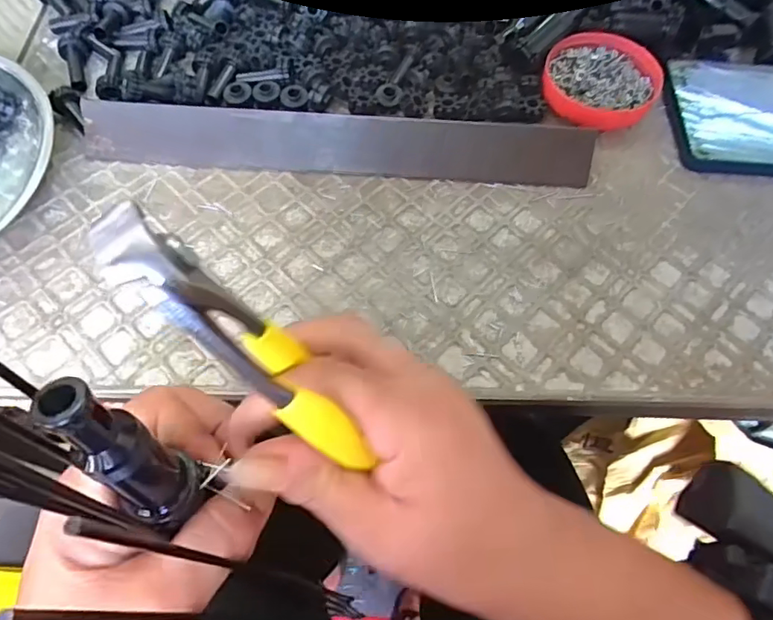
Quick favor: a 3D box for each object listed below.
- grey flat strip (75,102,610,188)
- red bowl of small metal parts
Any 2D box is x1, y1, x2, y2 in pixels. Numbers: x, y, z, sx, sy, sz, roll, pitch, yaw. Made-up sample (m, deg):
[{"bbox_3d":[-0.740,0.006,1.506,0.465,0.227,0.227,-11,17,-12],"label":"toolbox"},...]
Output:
[{"bbox_3d":[-0.029,-0.105,0.342,0.315,0.009,0.037,3,108,0],"label":"grey flat strip"},{"bbox_3d":[0.152,-0.162,0.383,0.078,0.016,0.090,36,67,14],"label":"red bowl of small metal parts"}]

